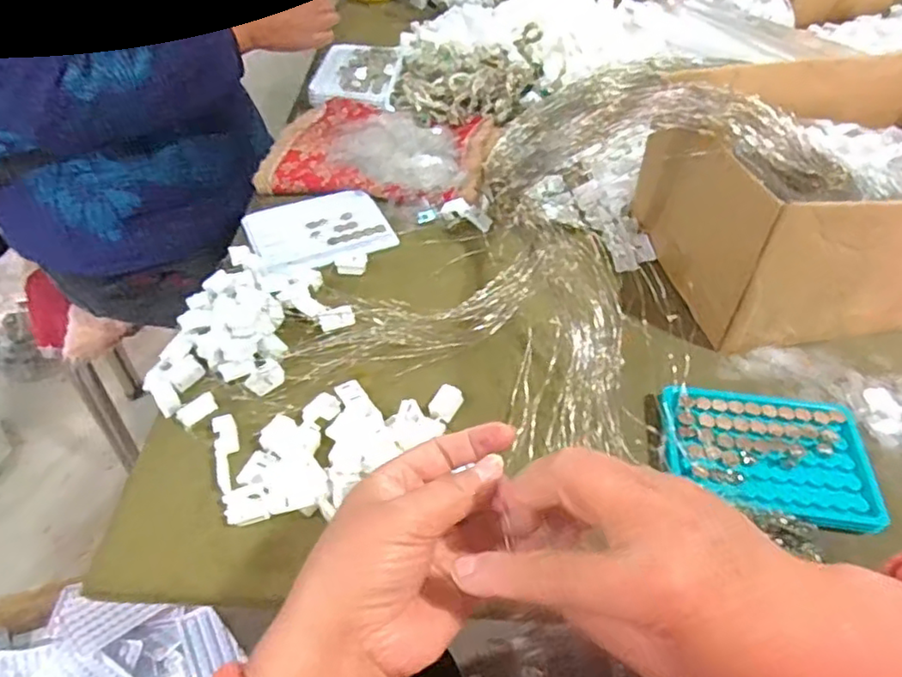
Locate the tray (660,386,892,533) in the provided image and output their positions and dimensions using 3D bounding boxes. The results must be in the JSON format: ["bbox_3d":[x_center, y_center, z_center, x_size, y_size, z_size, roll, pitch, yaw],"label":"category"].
[{"bbox_3d":[0.212,0.079,0.436,0.133,0.026,0.099,4,48,4],"label":"tray"}]

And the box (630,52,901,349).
[{"bbox_3d":[0.325,-0.125,0.535,0.279,0.127,0.199,-7,48,-6],"label":"box"}]

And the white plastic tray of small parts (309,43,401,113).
[{"bbox_3d":[-0.118,-0.332,0.806,0.100,0.016,0.149,1,48,1],"label":"white plastic tray of small parts"}]

